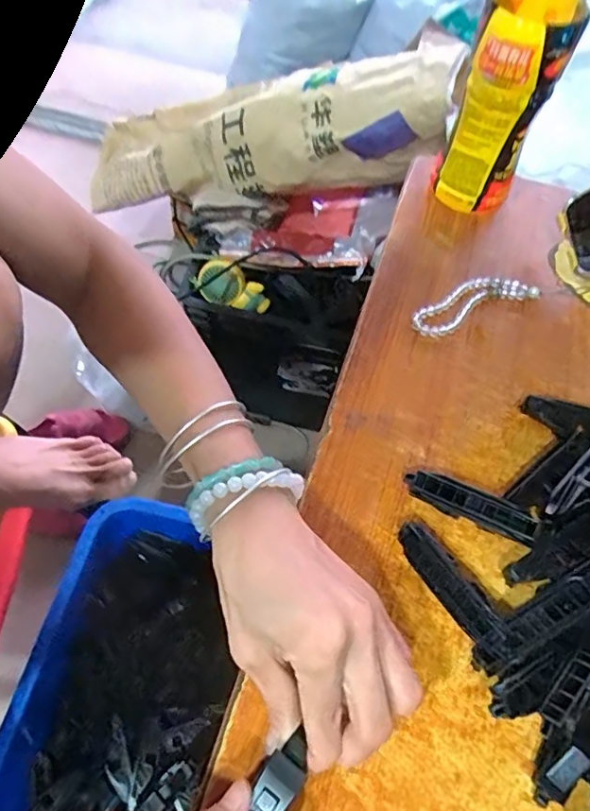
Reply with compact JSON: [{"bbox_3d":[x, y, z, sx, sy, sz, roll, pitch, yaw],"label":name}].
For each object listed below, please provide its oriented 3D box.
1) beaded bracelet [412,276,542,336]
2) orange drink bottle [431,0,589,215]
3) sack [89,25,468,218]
[{"bbox_3d":[0.137,-0.081,0.418,0.104,0.008,0.035,-21,63,-17],"label":"beaded bracelet"},{"bbox_3d":[0.162,-0.242,0.413,0.064,0.186,0.070,21,59,8],"label":"orange drink bottle"},{"bbox_3d":[-0.048,-0.424,0.847,0.652,0.135,0.179,16,54,37],"label":"sack"}]

